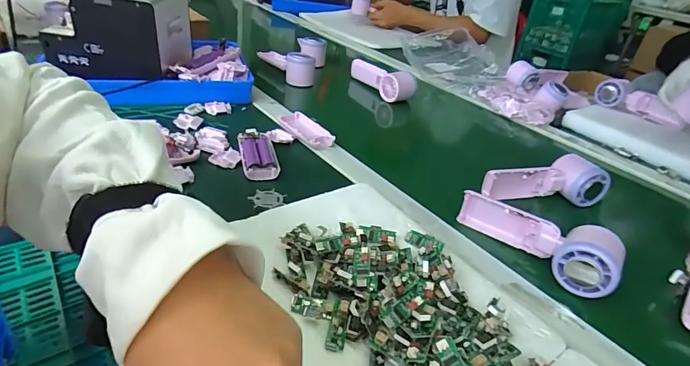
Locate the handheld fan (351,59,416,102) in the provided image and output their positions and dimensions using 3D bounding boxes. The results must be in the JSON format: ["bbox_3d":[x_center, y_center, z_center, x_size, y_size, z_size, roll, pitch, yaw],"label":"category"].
[{"bbox_3d":[0.076,-0.222,0.855,0.050,0.053,0.180,-9,36,-25],"label":"handheld fan"}]

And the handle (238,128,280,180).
[{"bbox_3d":[-0.114,-0.041,0.539,0.046,0.018,0.102,-3,34,-17],"label":"handle"}]

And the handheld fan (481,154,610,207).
[{"bbox_3d":[0.262,-0.007,0.545,0.163,0.059,0.038,5,32,-5],"label":"handheld fan"}]

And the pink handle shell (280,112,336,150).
[{"bbox_3d":[-0.058,-0.081,0.618,0.046,0.012,0.096,-20,41,-37],"label":"pink handle shell"}]

